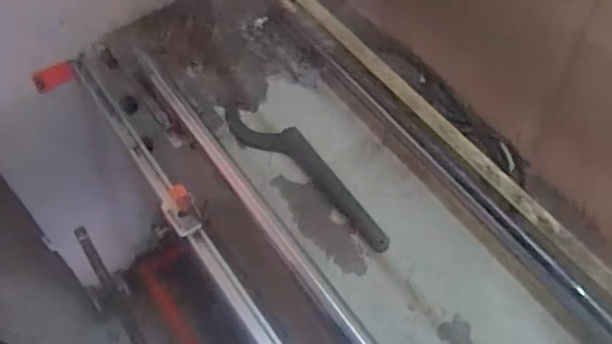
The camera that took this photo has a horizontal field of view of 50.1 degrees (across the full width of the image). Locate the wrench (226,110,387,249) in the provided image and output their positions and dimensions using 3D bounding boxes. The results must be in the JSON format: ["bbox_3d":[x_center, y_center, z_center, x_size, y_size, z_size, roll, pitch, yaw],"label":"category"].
[{"bbox_3d":[0.005,-0.006,0.914,0.066,0.021,0.323,-37,61,-26],"label":"wrench"}]

